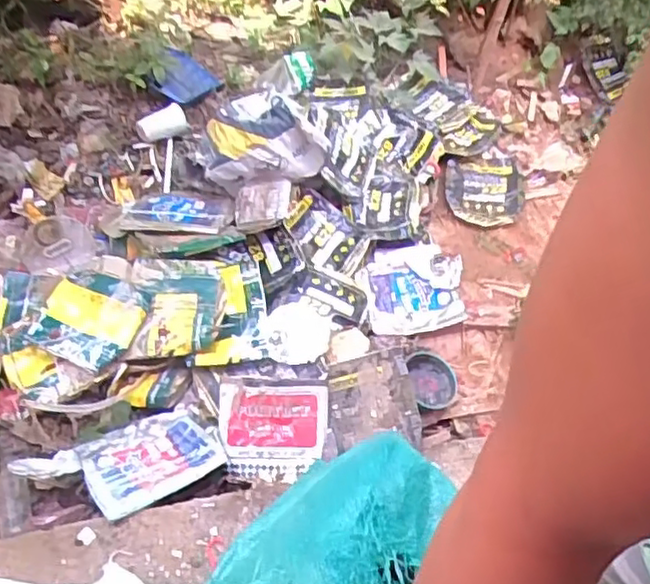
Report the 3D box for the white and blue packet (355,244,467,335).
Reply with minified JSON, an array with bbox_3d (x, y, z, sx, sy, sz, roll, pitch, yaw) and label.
[{"bbox_3d":[0.215,-0.014,1.707,0.257,0.089,0.251,-11,58,-12],"label":"white and blue packet"}]

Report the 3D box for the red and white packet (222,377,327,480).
[{"bbox_3d":[-0.103,0.274,1.356,0.215,0.030,0.194,1,73,-7],"label":"red and white packet"}]

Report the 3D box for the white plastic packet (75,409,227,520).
[{"bbox_3d":[-0.336,0.314,1.293,0.245,0.018,0.207,-19,37,-30],"label":"white plastic packet"}]

